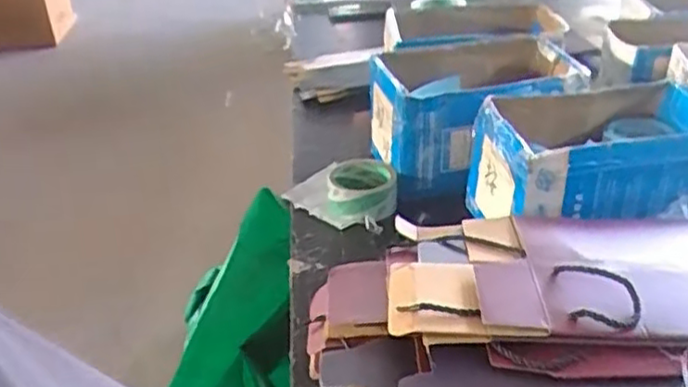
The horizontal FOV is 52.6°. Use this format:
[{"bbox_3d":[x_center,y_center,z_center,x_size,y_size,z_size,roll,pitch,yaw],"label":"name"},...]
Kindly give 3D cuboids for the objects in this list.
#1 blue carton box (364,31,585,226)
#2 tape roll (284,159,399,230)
[{"bbox_3d":[0.172,-0.094,0.900,0.259,0.160,0.147,-14,33,-17],"label":"blue carton box"},{"bbox_3d":[-0.004,-0.002,0.864,0.135,0.050,0.085,-5,31,-4],"label":"tape roll"}]

